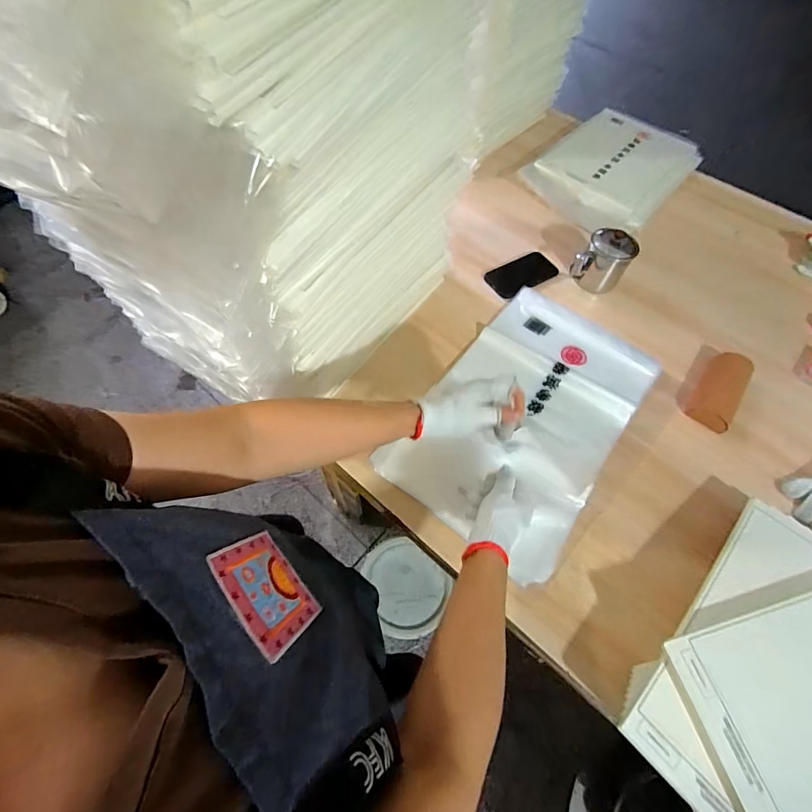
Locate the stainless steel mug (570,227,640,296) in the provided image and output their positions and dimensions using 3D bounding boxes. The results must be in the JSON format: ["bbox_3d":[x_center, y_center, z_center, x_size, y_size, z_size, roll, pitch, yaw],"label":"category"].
[{"bbox_3d":[0.387,-0.285,0.799,0.080,0.090,0.088,-37,68,-21],"label":"stainless steel mug"}]

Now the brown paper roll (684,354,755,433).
[{"bbox_3d":[0.537,-0.033,0.697,0.067,0.038,0.163,31,64,14],"label":"brown paper roll"}]

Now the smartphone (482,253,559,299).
[{"bbox_3d":[0.237,-0.277,0.842,0.152,0.006,0.085,-28,65,-17],"label":"smartphone"}]

